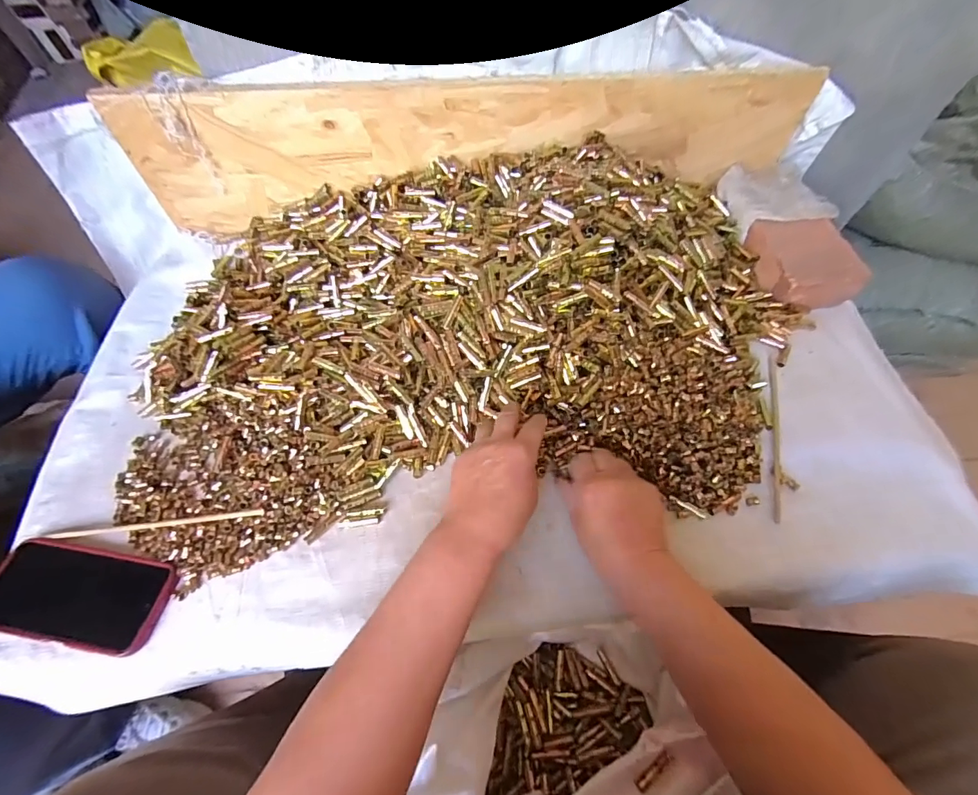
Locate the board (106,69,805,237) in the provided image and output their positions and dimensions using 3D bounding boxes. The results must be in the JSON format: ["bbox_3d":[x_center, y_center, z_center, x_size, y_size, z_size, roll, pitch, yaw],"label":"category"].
[{"bbox_3d":[-0.001,-0.340,0.595,0.871,0.161,0.034,-6,61,-4],"label":"board"}]

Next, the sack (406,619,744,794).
[{"bbox_3d":[0.060,0.340,0.449,0.265,0.137,0.172,-7,61,-4],"label":"sack"}]

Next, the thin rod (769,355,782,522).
[{"bbox_3d":[0.324,0.037,0.506,0.013,0.010,0.212,14,61,8],"label":"thin rod"}]

